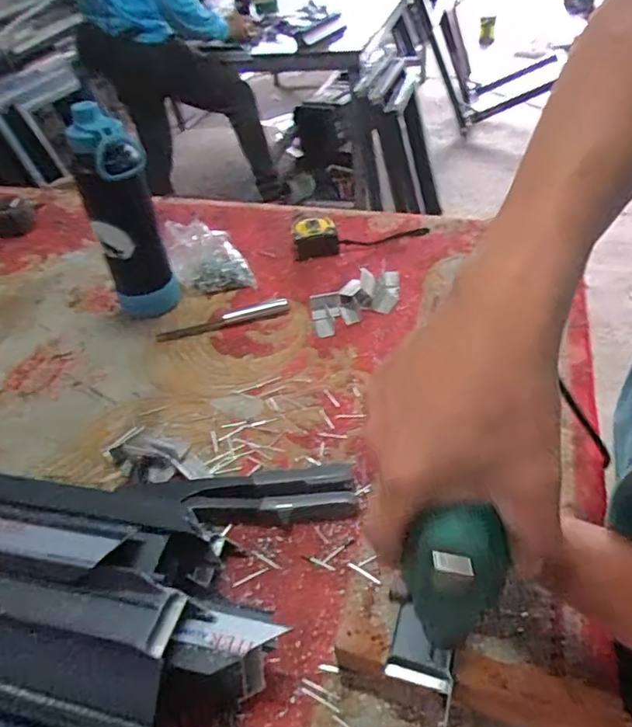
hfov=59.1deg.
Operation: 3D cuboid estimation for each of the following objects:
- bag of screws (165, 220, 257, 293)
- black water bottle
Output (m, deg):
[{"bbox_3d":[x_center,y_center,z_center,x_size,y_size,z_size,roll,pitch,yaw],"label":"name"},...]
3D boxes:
[{"bbox_3d":[-0.169,-0.169,0.885,0.116,0.091,0.093,-20,44,-16],"label":"bag of screws"},{"bbox_3d":[-0.262,-0.195,0.777,0.087,0.294,0.070,-20,44,-16],"label":"black water bottle"}]

